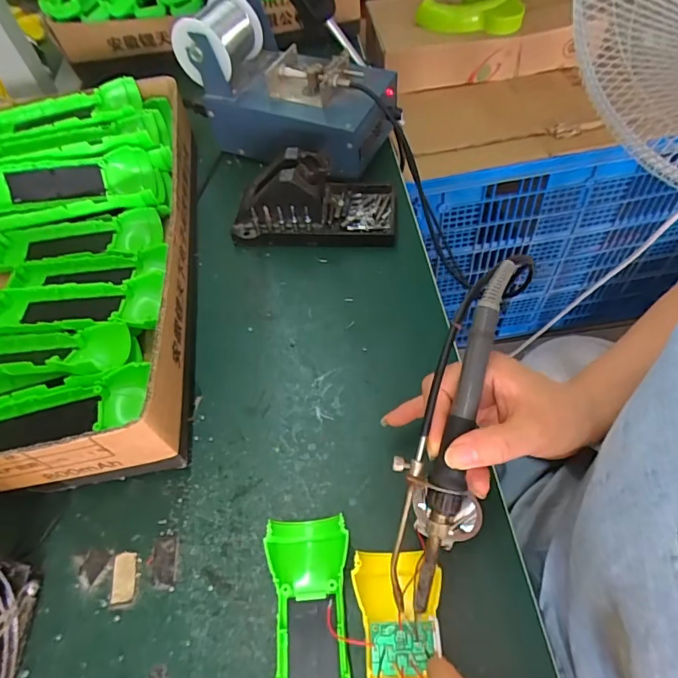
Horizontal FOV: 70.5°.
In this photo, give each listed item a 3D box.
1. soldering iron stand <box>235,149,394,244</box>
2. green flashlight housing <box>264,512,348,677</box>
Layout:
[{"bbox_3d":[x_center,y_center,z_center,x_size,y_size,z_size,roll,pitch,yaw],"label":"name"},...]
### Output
[{"bbox_3d":[-0.024,-0.141,0.465,0.155,0.071,0.075,0,57,5],"label":"soldering iron stand"},{"bbox_3d":[-0.017,0.190,0.278,0.047,0.023,0.162,-4,57,2],"label":"green flashlight housing"}]

